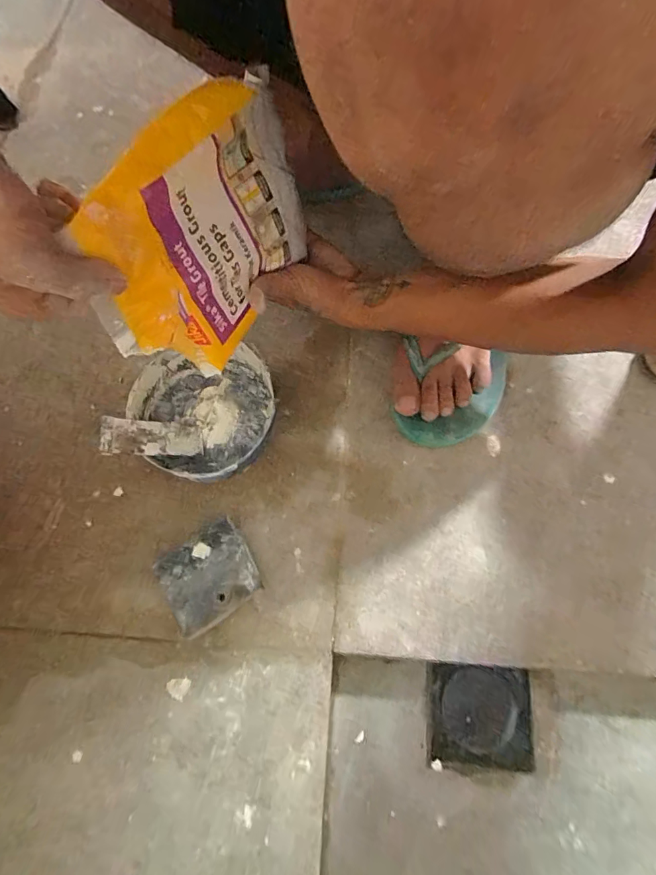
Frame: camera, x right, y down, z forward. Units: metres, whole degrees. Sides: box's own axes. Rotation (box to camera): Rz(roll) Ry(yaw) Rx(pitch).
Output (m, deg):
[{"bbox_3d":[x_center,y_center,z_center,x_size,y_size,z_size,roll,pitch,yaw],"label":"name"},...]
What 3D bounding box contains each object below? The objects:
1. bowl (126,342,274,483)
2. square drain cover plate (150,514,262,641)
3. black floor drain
[{"bbox_3d":[-0.126,-0.025,0.428,0.133,0.034,0.137,0,70,1],"label":"bowl"},{"bbox_3d":[-0.107,0.125,0.383,0.080,0.018,0.075,-31,73,-10],"label":"square drain cover plate"},{"bbox_3d":[0.155,0.283,0.434,0.102,0.006,0.087,3,70,2],"label":"black floor drain"}]

